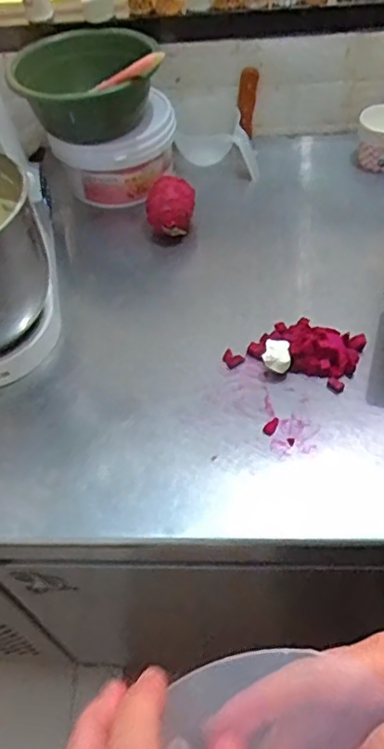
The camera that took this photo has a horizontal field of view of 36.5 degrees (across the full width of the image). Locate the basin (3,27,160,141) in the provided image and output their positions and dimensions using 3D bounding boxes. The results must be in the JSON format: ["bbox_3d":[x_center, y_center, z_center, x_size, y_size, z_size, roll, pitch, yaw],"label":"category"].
[{"bbox_3d":[-0.158,-0.449,0.890,0.180,0.118,0.180,-2,52,3],"label":"basin"}]

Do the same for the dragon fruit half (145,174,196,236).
[{"bbox_3d":[-0.033,-0.252,0.909,0.077,0.089,0.068,-6,52,1],"label":"dragon fruit half"}]

